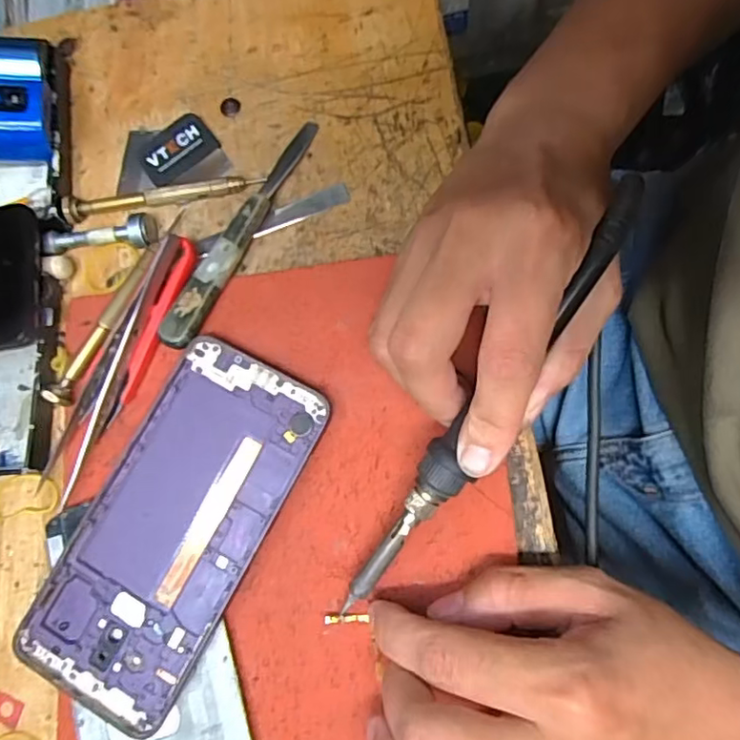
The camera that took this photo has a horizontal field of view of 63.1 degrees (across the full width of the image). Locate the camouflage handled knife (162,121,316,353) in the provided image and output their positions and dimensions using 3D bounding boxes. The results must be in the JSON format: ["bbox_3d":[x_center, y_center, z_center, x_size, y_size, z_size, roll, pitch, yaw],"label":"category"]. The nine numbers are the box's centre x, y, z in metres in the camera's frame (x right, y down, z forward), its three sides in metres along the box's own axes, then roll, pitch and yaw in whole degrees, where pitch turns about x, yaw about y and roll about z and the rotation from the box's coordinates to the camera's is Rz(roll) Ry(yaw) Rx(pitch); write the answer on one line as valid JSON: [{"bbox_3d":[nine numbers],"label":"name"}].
[{"bbox_3d":[-0.063,-0.070,0.294,0.016,0.008,0.132,25,82,11],"label":"camouflage handled knife"}]

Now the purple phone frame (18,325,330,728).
[{"bbox_3d":[-0.084,0.066,0.260,0.072,0.009,0.158,27,82,11],"label":"purple phone frame"}]

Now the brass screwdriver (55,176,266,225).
[{"bbox_3d":[-0.106,-0.090,0.304,0.101,0.005,0.012,-12,77,4],"label":"brass screwdriver"}]

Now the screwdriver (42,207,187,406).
[{"bbox_3d":[-0.119,-0.033,0.291,0.013,0.013,0.112,27,82,11],"label":"screwdriver"}]

